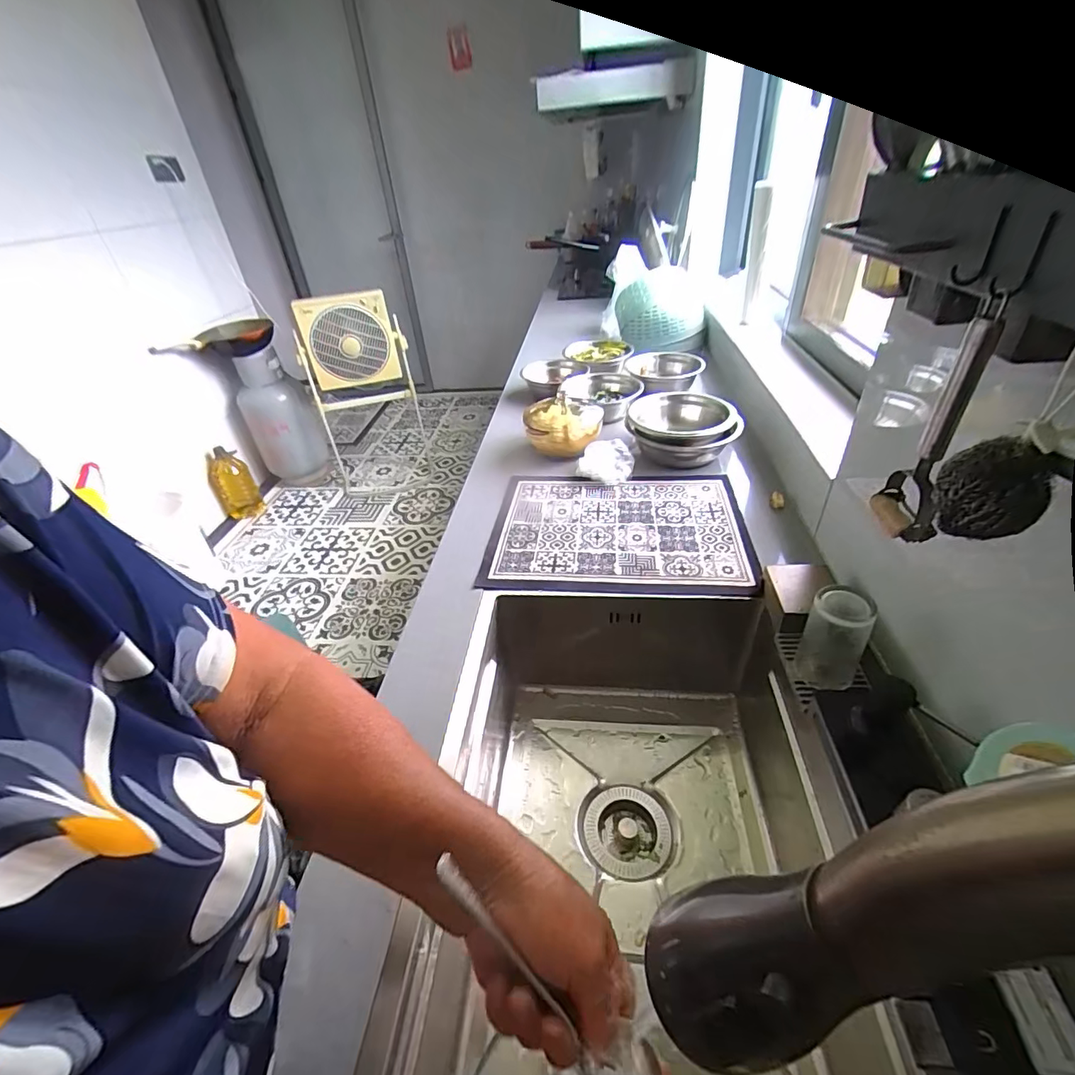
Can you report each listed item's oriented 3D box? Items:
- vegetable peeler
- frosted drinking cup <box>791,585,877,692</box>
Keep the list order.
[{"bbox_3d":[0.291,-0.077,0.362,0.024,0.177,0.052,2,38,11],"label":"vegetable peeler"},{"bbox_3d":[0.303,0.105,0.511,0.050,0.106,0.048,8,39,20],"label":"frosted drinking cup"}]

